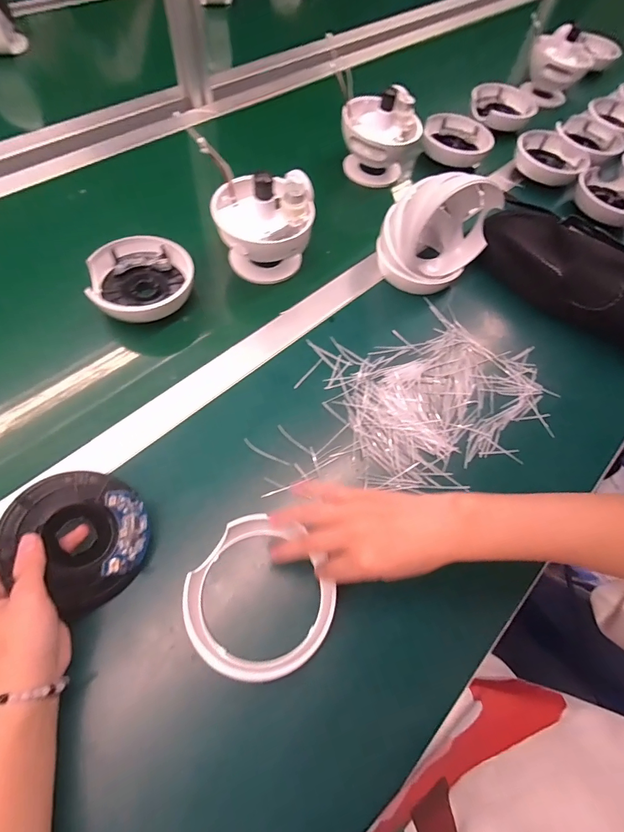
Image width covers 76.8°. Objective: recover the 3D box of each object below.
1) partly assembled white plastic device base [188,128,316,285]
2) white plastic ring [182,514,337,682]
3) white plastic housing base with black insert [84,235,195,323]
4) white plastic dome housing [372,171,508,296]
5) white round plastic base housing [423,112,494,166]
[{"bbox_3d":[-0.065,-0.247,0.488,0.116,0.126,0.116,-26,69,-20],"label":"partly assembled white plastic device base"},{"bbox_3d":[-0.040,0.147,0.319,0.113,0.028,0.110,1,60,-3],"label":"white plastic ring"},{"bbox_3d":[-0.198,-0.162,0.464,0.112,0.037,0.098,-14,65,-16],"label":"white plastic housing base with black insert"},{"bbox_3d":[0.153,-0.231,0.482,0.116,0.115,0.091,-29,68,-19],"label":"white plastic dome housing"},{"bbox_3d":[0.246,-0.467,0.667,0.113,0.029,0.115,4,62,-7],"label":"white round plastic base housing"}]

